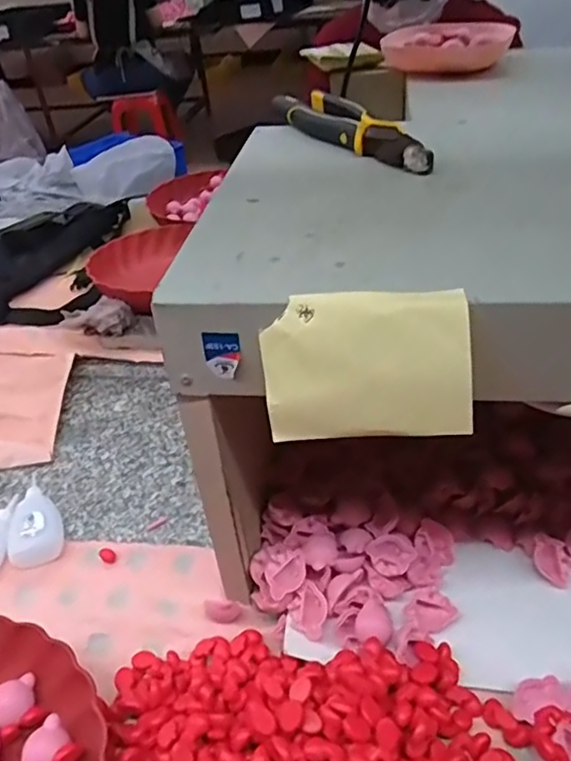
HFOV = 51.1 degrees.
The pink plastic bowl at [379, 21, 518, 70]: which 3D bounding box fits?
[{"bbox_3d":[0.188,-0.393,0.698,0.145,0.029,0.088,4,45,10],"label":"pink plastic bowl"}]

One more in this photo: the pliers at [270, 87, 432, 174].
[{"bbox_3d":[0.053,-0.204,0.475,0.046,0.024,0.202,-21,40,-18],"label":"pliers"}]

